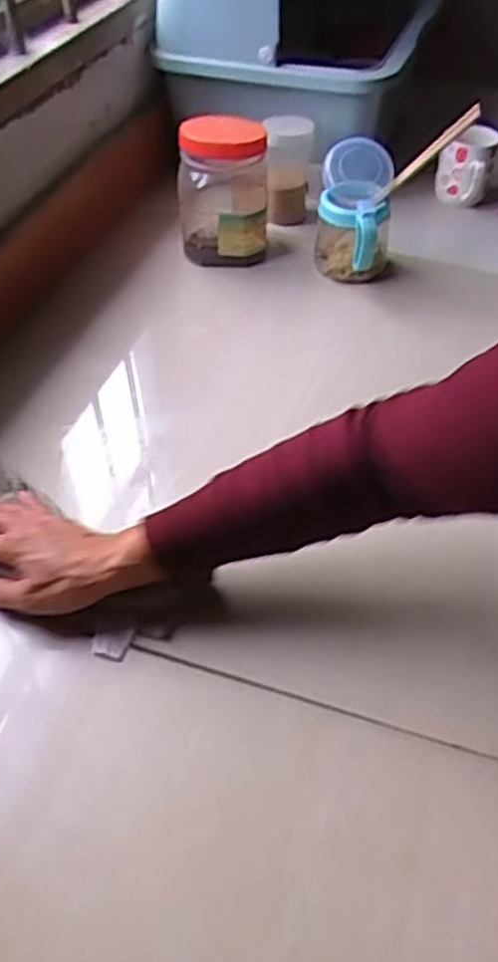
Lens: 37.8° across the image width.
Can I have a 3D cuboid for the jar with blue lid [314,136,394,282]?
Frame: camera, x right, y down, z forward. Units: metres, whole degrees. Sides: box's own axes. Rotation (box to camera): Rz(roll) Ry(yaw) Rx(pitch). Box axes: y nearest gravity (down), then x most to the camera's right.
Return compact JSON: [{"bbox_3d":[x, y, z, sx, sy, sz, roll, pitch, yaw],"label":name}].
[{"bbox_3d":[0.121,-0.303,0.816,0.081,0.130,0.110,8,47,9],"label":"jar with blue lid"}]

